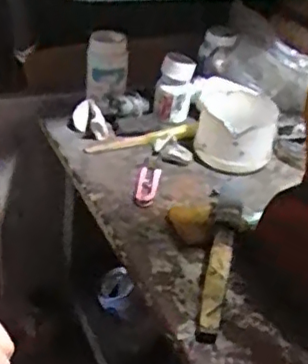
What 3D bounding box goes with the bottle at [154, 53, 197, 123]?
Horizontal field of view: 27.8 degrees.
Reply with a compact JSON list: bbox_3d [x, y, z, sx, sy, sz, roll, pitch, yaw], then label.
[{"bbox_3d":[0.025,-0.115,0.768,0.044,0.080,0.036,5,35,-2],"label":"bottle"}]

